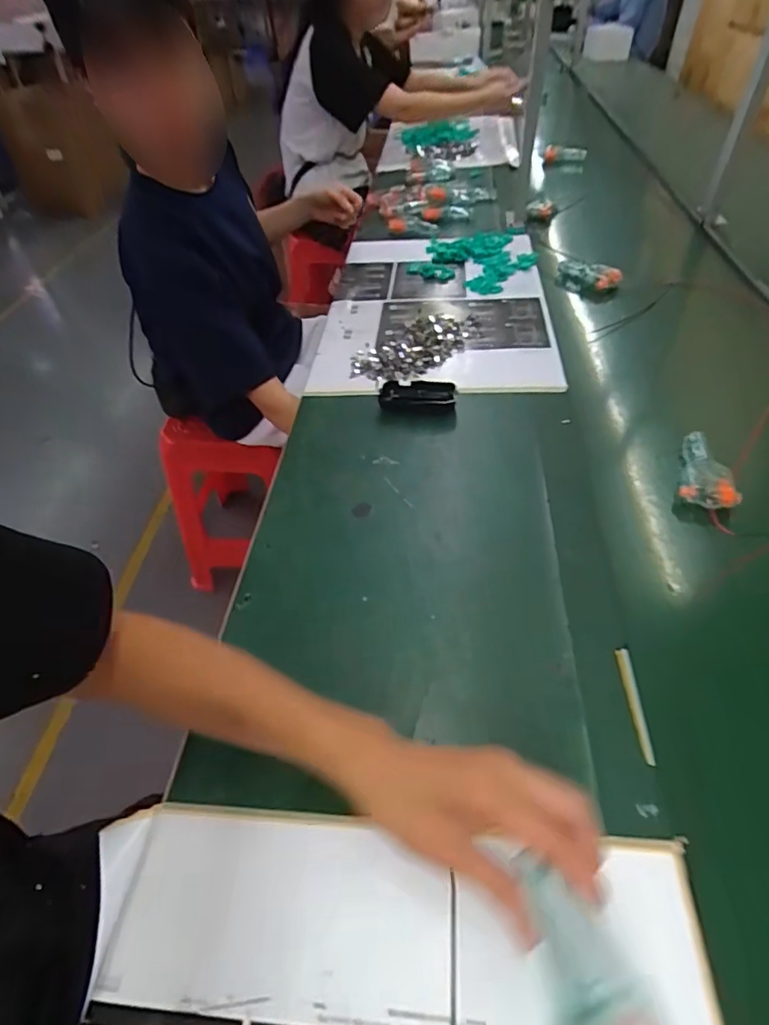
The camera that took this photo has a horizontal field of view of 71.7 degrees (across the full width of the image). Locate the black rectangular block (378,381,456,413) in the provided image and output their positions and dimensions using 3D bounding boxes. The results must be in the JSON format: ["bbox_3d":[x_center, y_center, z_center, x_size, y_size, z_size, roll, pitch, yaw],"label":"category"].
[{"bbox_3d":[0.048,-0.170,0.779,0.110,0.023,0.060,6,47,10],"label":"black rectangular block"}]

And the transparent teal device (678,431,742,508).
[{"bbox_3d":[0.398,-0.052,0.658,0.058,0.040,0.128,14,49,17],"label":"transparent teal device"}]

